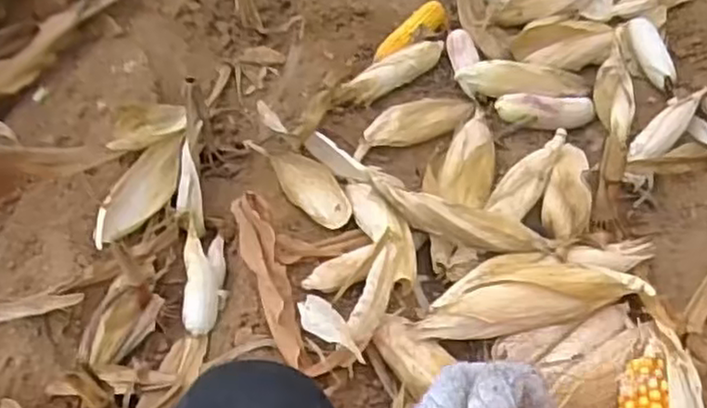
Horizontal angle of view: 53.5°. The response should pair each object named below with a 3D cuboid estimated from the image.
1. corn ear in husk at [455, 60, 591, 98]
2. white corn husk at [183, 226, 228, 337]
[{"bbox_3d":[0.305,-0.222,1.240,0.243,0.059,0.061,-5,50,0],"label":"corn ear in husk"},{"bbox_3d":[-0.228,0.113,1.070,0.058,0.035,0.173,-10,50,0],"label":"white corn husk"}]

